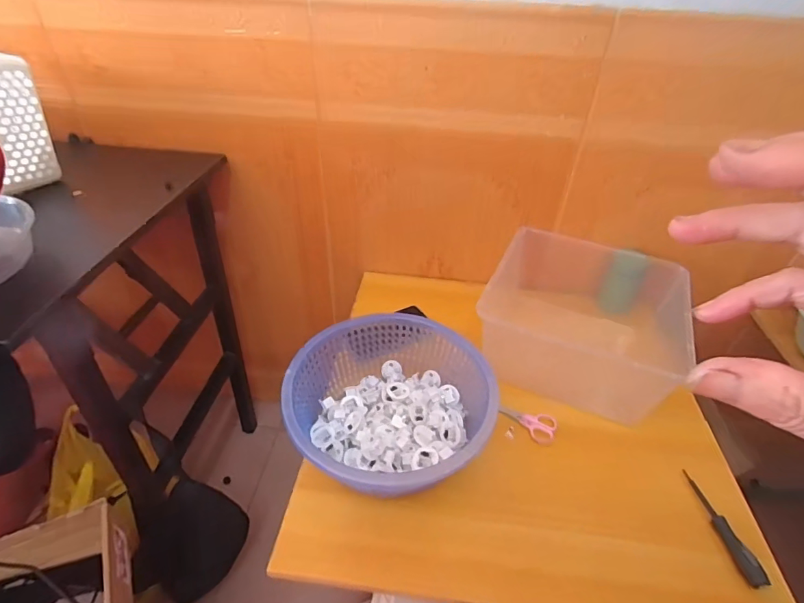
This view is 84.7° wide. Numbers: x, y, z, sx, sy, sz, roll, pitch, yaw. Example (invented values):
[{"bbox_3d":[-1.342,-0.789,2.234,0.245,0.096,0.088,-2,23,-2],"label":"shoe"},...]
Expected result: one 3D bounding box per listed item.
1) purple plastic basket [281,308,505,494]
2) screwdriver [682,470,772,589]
[{"bbox_3d":[-0.016,0.139,0.616,0.265,0.092,0.264,1,40,-1],"label":"purple plastic basket"},{"bbox_3d":[0.408,0.284,0.560,0.022,0.014,0.136,-4,40,-7],"label":"screwdriver"}]

